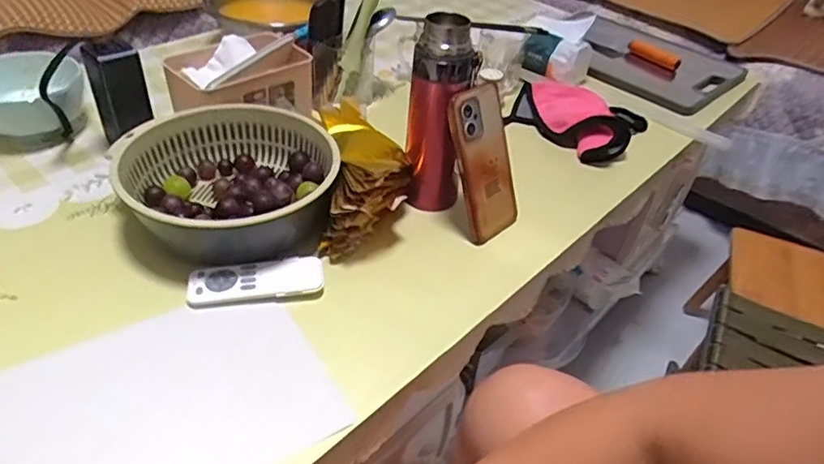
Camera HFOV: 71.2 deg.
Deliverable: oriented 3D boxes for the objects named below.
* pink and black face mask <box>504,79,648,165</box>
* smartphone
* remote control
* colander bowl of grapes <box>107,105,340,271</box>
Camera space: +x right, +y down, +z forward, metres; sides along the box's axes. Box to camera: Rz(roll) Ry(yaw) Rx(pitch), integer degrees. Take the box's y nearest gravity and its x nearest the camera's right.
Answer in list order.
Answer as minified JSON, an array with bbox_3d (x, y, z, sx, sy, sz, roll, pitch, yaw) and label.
[{"bbox_3d":[0.239,-0.181,0.857,0.188,0.047,0.157,29,44,25],"label":"pink and black face mask"},{"bbox_3d":[0.080,-0.075,0.626,0.016,0.163,0.072,12,33,43],"label":"smartphone"},{"bbox_3d":[-0.151,0.050,0.559,0.127,0.012,0.048,-6,41,-15],"label":"remote control"},{"bbox_3d":[-0.189,-0.051,0.623,0.216,0.079,0.212,4,39,-3],"label":"colander bowl of grapes"}]

